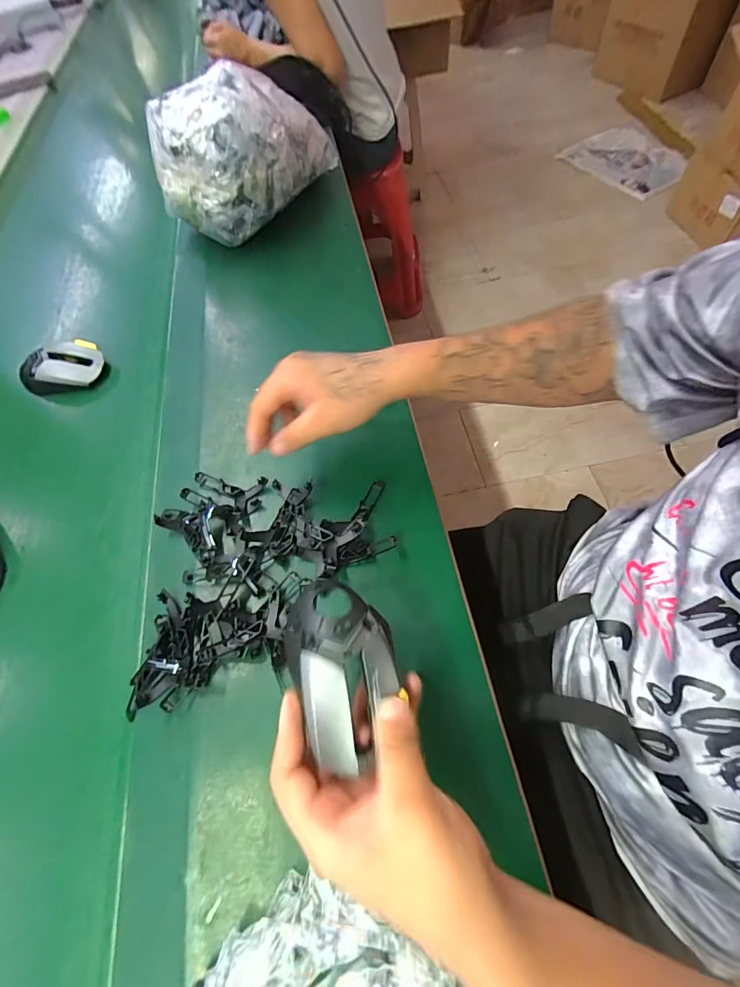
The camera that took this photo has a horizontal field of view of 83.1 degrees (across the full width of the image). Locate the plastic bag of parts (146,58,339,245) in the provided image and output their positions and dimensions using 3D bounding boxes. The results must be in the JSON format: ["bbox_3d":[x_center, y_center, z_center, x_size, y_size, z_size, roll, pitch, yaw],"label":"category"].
[{"bbox_3d":[-0.179,-0.526,0.644,0.140,0.178,0.286,21,66,17],"label":"plastic bag of parts"}]

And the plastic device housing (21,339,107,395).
[{"bbox_3d":[-0.400,-0.162,0.540,0.100,0.033,0.063,-14,61,-1],"label":"plastic device housing"}]

